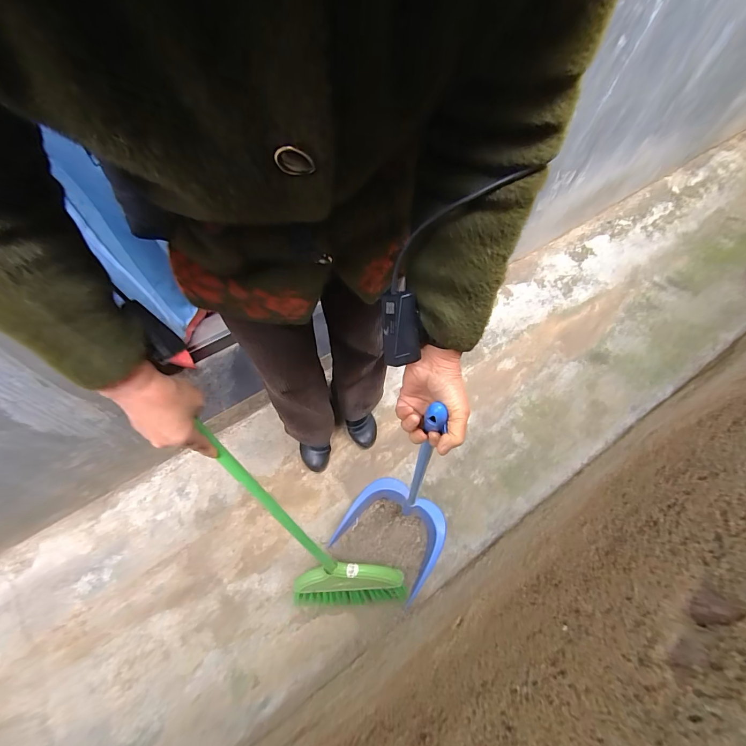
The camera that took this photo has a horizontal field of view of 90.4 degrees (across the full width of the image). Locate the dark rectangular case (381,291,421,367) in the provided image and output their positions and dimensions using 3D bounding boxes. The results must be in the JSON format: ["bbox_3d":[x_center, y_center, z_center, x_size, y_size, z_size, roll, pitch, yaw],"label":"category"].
[{"bbox_3d":[0.026,-0.042,0.358,0.032,0.015,0.069,-7,105,-5],"label":"dark rectangular case"}]

